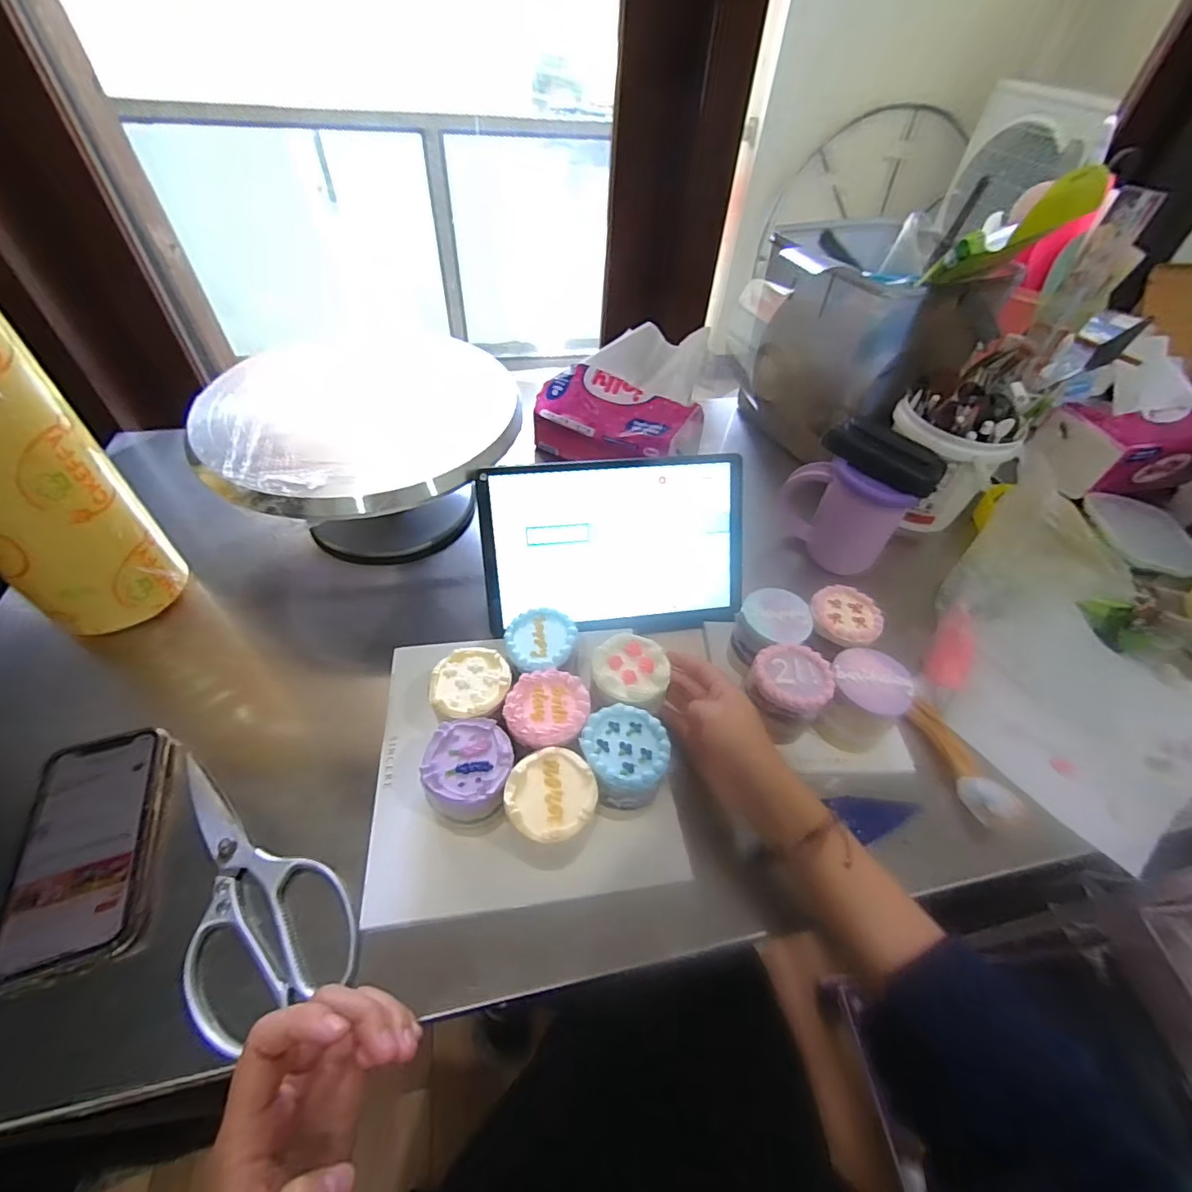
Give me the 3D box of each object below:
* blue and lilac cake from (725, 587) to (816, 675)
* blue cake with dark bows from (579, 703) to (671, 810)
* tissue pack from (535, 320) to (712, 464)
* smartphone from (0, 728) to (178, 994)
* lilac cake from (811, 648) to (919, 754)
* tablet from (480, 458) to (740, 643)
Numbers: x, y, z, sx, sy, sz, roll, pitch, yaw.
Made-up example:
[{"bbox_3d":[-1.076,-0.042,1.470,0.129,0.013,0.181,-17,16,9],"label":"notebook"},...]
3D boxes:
[{"bbox_3d":[0.147,0.036,0.455,0.059,0.065,0.055,2,49,-3],"label":"blue and lilac cake"},{"bbox_3d":[0.019,0.109,0.359,0.056,0.037,0.057,2,49,-3],"label":"blue cake with dark bows"},{"bbox_3d":[0.024,-0.233,0.613,0.198,0.137,0.088,21,51,14],"label":"tissue pack"},{"bbox_3d":[-0.336,0.164,0.349,0.073,0.017,0.151,-13,51,-15],"label":"smartphone"},{"bbox_3d":[0.208,0.084,0.417,0.058,0.065,0.056,34,54,23],"label":"lilac cake"},{"bbox_3d":[0.019,-0.046,0.486,0.238,0.153,0.014,-4,11,-9],"label":"tablet"}]

